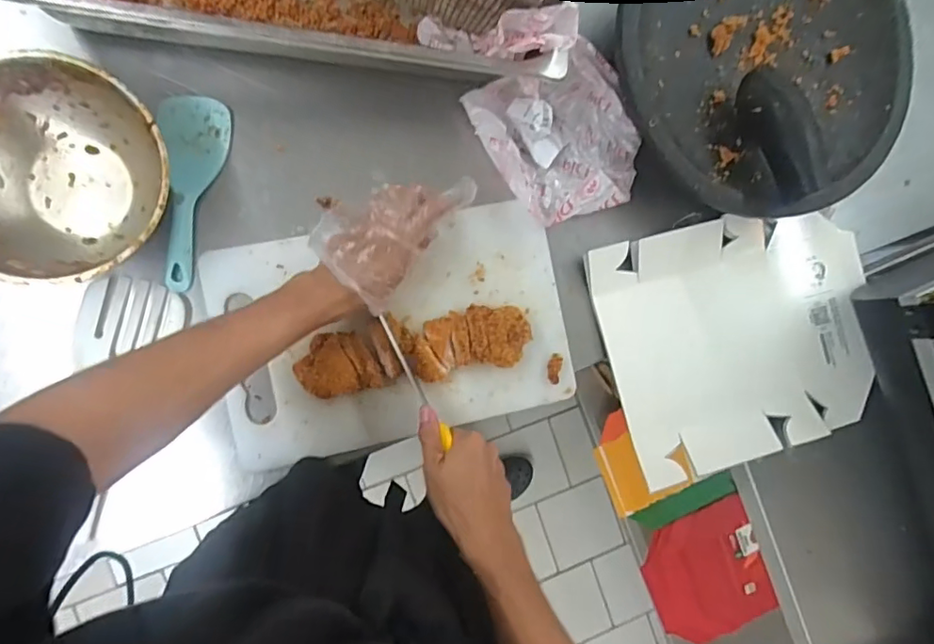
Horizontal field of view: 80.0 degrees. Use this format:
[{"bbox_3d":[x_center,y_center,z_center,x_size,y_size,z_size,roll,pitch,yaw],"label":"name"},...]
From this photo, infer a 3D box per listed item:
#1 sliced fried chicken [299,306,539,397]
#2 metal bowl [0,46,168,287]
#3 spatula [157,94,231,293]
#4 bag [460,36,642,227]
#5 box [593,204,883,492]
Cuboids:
[{"bbox_3d":[-0.053,0.029,0.590,0.238,0.027,0.069,-8,91,-9],"label":"sliced fried chicken"},{"bbox_3d":[-0.368,-0.133,0.507,0.182,0.079,0.185,0,90,-9],"label":"metal bowl"},{"bbox_3d":[-0.274,-0.130,0.558,0.061,0.013,0.192,1,90,-9],"label":"spatula"},{"bbox_3d":[0.108,-0.203,0.605,0.158,0.048,0.179,-36,95,-8],"label":"bag"},{"bbox_3d":[0.326,0.016,0.654,0.318,0.030,0.271,-15,92,-9],"label":"box"}]

